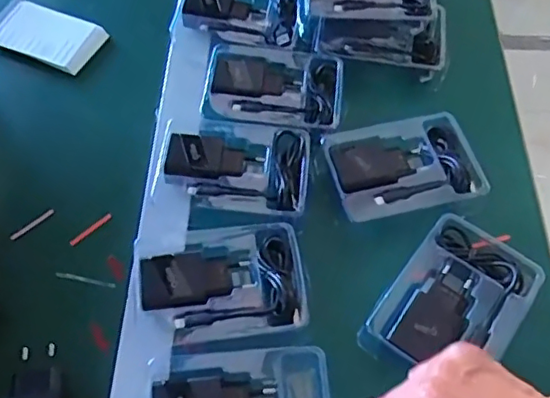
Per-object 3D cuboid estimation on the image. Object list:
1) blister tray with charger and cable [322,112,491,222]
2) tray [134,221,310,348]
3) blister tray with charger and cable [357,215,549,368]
[{"bbox_3d":[0.109,-0.028,0.482,0.123,0.023,0.085,-12,60,-8],"label":"blister tray with charger and cable"},{"bbox_3d":[-0.039,0.062,0.430,0.122,0.027,0.093,-5,59,-4],"label":"tray"},{"bbox_3d":[0.133,0.076,0.425,0.086,0.021,0.125,33,64,18],"label":"blister tray with charger and cable"}]

